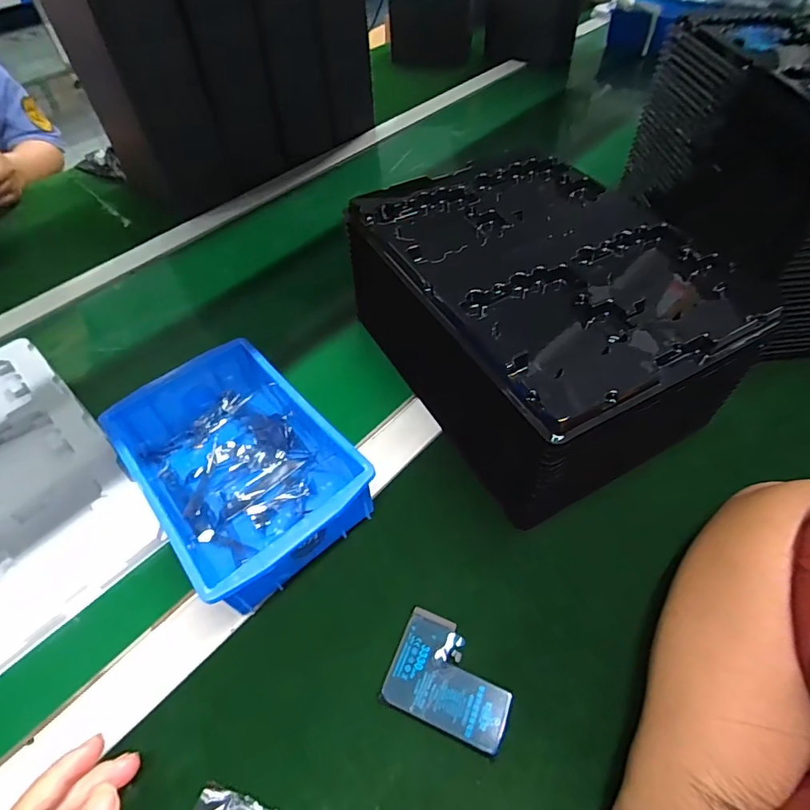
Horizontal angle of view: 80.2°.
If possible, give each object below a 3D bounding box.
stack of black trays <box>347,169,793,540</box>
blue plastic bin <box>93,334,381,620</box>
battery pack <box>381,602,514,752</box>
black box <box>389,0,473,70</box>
[{"bbox_3d":[0.108,-0.078,0.419,0.208,0.134,0.279,-25,54,-16],"label":"stack of black trays"},{"bbox_3d":[-0.128,0.046,0.376,0.128,0.065,0.197,-35,58,-22],"label":"blue plastic bin"},{"bbox_3d":[0.030,0.173,0.307,0.075,0.007,0.058,18,55,17],"label":"battery pack"},{"bbox_3d":[0.056,-0.798,1.006,0.170,0.122,0.053,5,52,7],"label":"black box"}]

